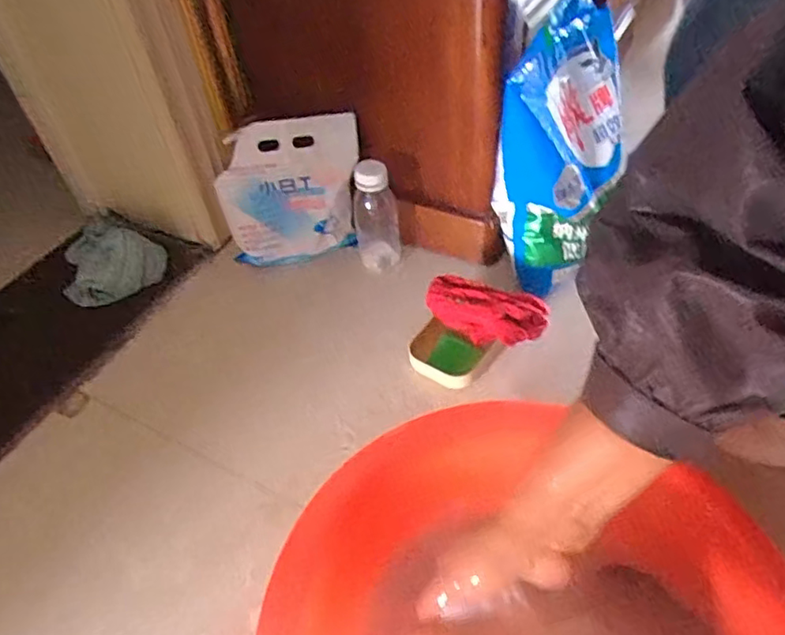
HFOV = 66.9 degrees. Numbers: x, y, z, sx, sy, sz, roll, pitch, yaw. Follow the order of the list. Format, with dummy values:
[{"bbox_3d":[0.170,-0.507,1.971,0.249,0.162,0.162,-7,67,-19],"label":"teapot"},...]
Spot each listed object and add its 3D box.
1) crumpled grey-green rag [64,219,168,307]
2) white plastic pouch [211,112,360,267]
[{"bbox_3d":[-0.401,-0.084,0.839,0.137,0.077,0.108,-30,51,-23],"label":"crumpled grey-green rag"},{"bbox_3d":[-0.139,-0.168,0.823,0.192,0.194,0.079,-7,46,-3],"label":"white plastic pouch"}]

